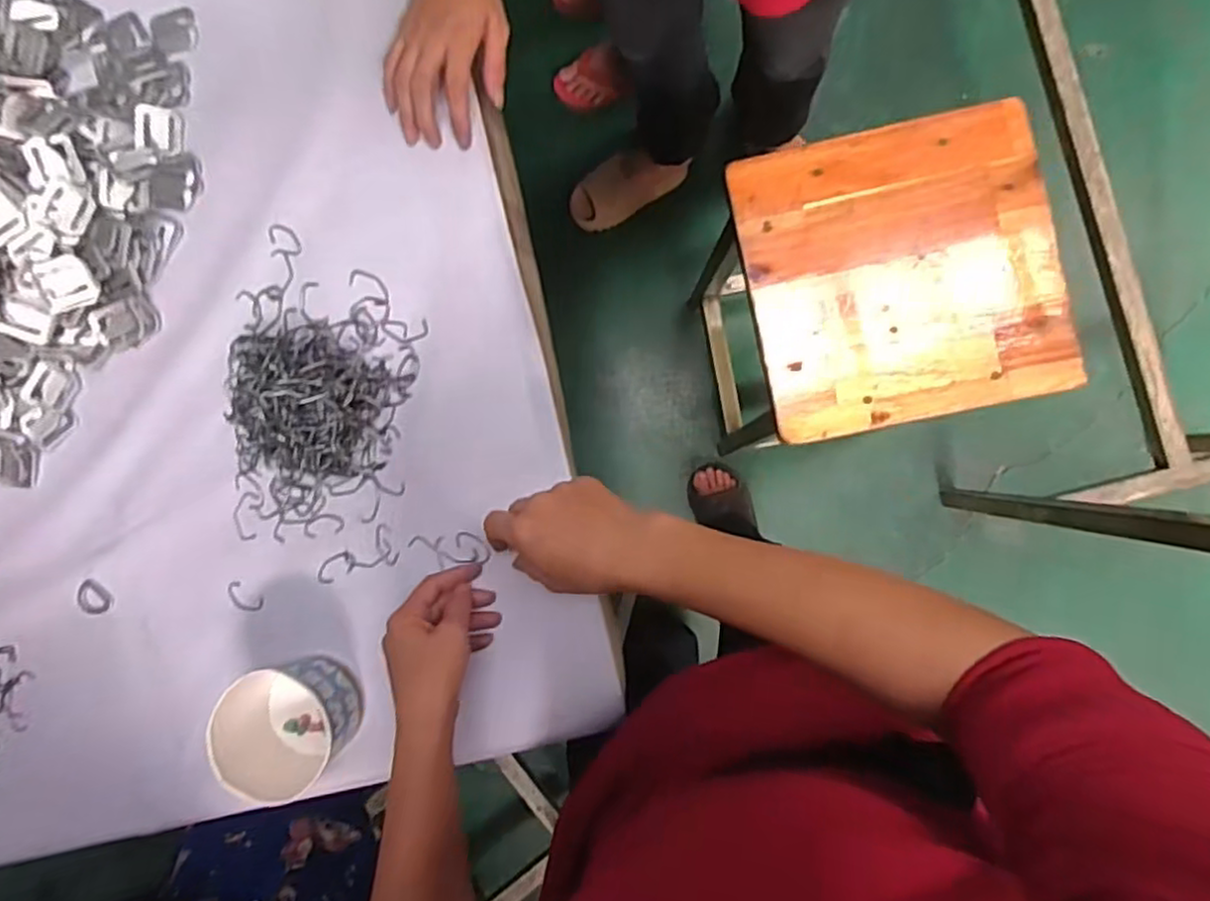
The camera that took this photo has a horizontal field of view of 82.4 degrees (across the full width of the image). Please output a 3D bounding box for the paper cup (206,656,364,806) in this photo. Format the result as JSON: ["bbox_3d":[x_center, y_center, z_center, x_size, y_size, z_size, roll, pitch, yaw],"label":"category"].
[{"bbox_3d":[-0.239,0.206,0.525,0.087,0.070,0.096,38,93,5],"label":"paper cup"}]

